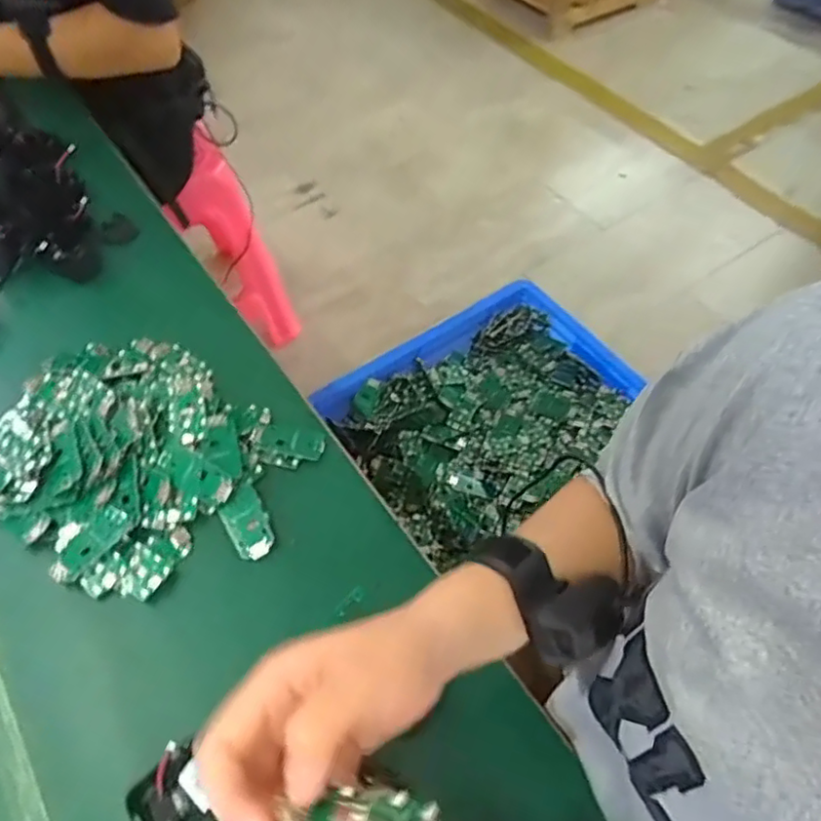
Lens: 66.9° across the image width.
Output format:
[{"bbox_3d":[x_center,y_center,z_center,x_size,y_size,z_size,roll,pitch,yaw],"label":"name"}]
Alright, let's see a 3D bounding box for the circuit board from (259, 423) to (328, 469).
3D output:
[{"bbox_3d":[-0.105,0.032,0.546,0.054,0.005,0.037,10,56,6],"label":"circuit board"}]

